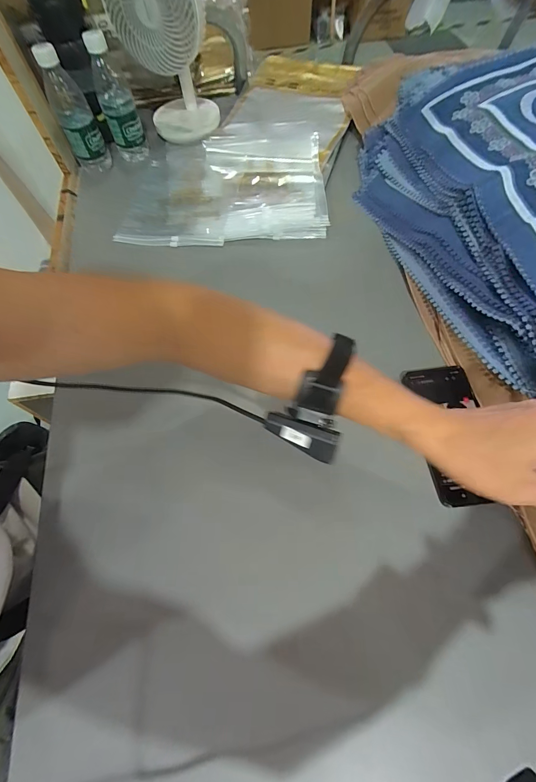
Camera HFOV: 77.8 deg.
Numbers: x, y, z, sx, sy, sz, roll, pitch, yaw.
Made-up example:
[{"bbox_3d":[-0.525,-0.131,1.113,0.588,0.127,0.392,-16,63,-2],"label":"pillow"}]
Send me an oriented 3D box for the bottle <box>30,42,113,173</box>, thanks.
[{"bbox_3d":[-0.342,-0.487,0.584,0.063,0.172,0.059,-24,66,-8],"label":"bottle"}]

